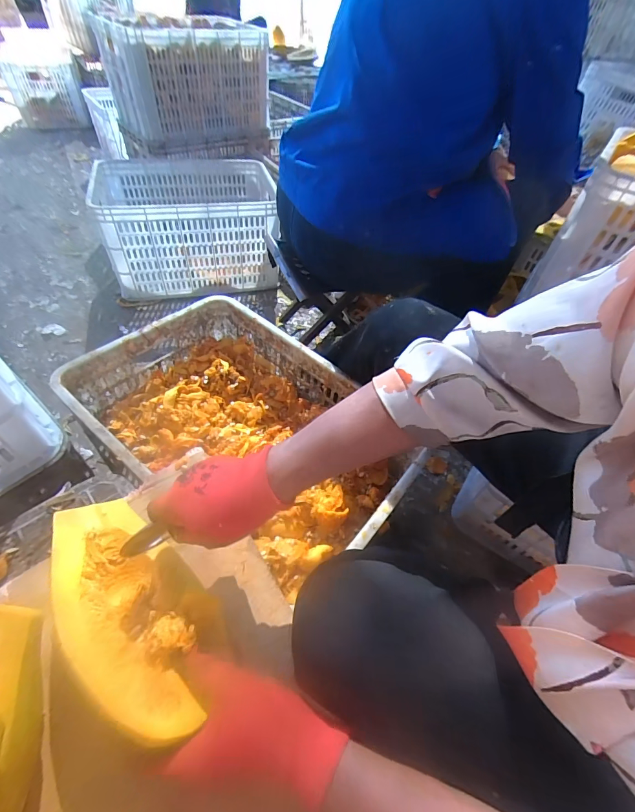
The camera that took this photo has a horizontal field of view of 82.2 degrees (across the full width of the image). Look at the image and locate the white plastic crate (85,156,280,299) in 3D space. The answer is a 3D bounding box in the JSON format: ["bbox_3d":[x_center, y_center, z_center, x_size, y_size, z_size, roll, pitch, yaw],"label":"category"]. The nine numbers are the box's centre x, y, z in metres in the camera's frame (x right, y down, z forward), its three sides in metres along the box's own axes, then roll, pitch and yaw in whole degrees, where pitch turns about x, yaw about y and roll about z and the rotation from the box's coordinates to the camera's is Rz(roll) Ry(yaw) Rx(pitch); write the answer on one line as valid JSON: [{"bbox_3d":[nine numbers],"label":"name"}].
[{"bbox_3d":[-0.386,-0.577,1.158,0.496,0.261,0.383,-10,53,-13],"label":"white plastic crate"}]

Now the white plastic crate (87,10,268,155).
[{"bbox_3d":[-0.426,-1.096,1.249,0.508,0.328,0.287,-30,60,-26],"label":"white plastic crate"}]

